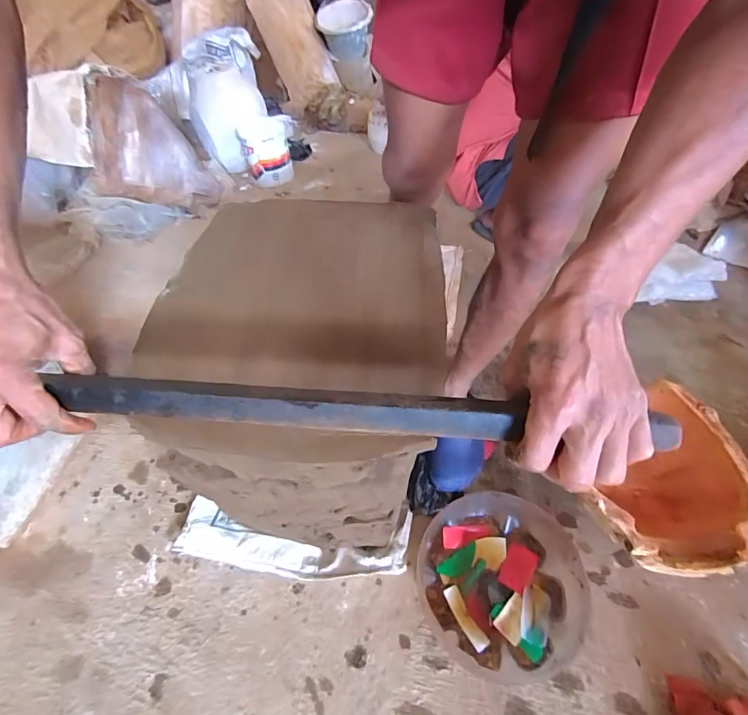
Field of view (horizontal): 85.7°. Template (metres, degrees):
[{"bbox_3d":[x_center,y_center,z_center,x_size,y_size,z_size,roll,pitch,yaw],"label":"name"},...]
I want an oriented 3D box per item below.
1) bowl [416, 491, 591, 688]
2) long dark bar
[{"bbox_3d":[0.201,0.356,0.641,0.253,0.107,0.255,-2,51,3],"label":"bowl"},{"bbox_3d":[-0.022,0.040,0.315,0.478,0.020,0.031,3,50,5],"label":"long dark bar"}]

